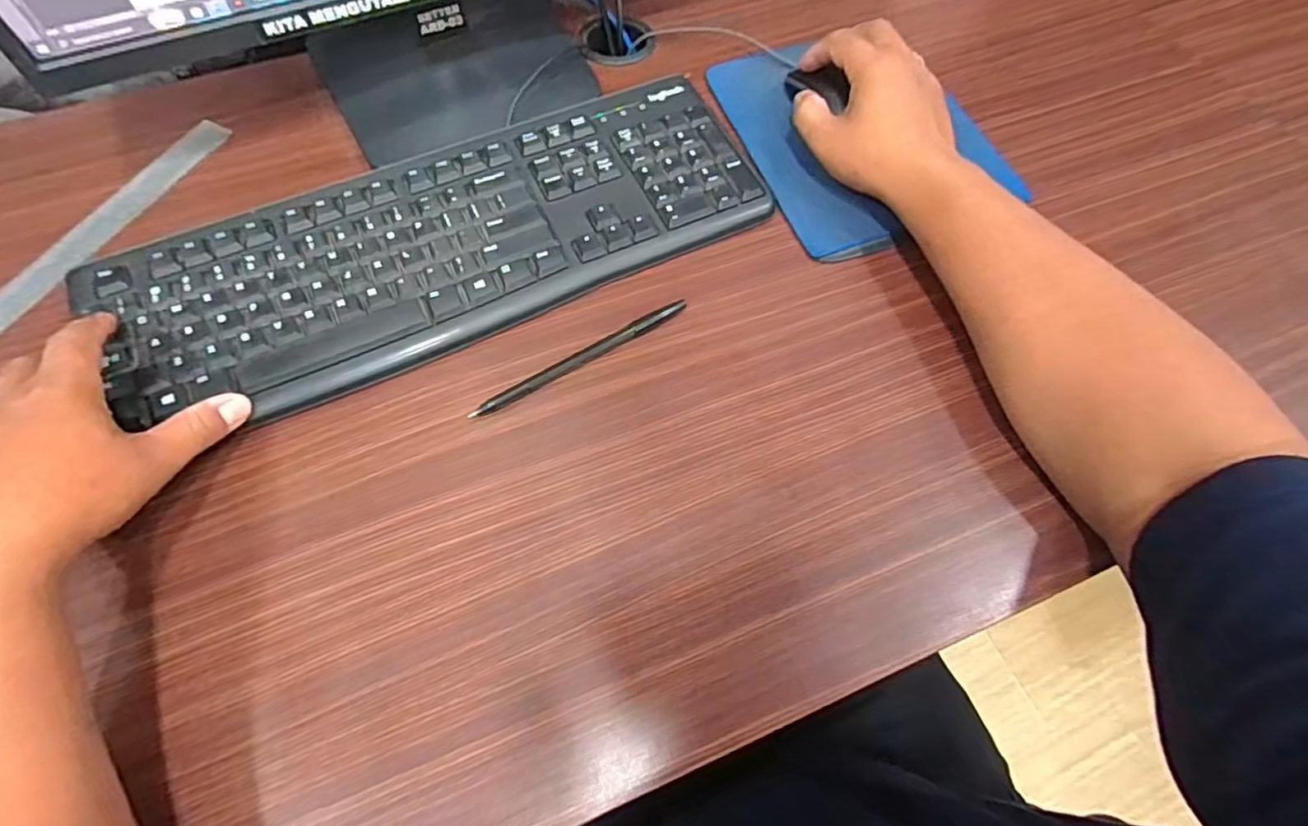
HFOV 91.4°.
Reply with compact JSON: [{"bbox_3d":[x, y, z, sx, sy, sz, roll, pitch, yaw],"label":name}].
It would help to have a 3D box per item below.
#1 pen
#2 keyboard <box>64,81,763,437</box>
[{"bbox_3d":[-0.043,-0.035,0.394,0.148,0.005,0.010,-29,68,-15],"label":"pen"},{"bbox_3d":[-0.134,-0.115,0.425,0.413,0.020,0.151,-23,66,-12],"label":"keyboard"}]

